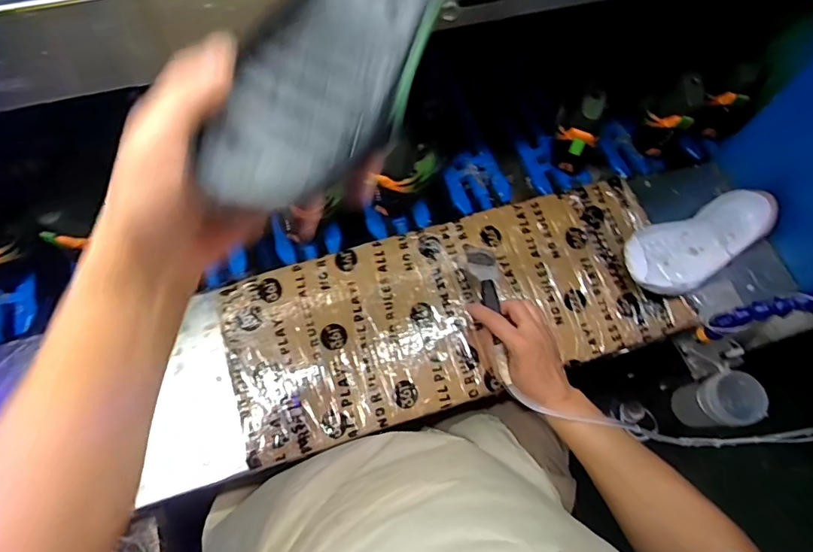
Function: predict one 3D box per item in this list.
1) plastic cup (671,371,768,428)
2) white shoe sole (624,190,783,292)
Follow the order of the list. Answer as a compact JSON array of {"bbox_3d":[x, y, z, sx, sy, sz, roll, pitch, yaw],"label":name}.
[{"bbox_3d":[0.471,0.188,0.718,0.078,0.096,0.072,1,67,-3],"label":"plastic cup"},{"bbox_3d":[0.420,-0.048,0.681,0.256,0.045,0.101,-21,70,-12],"label":"white shoe sole"}]

